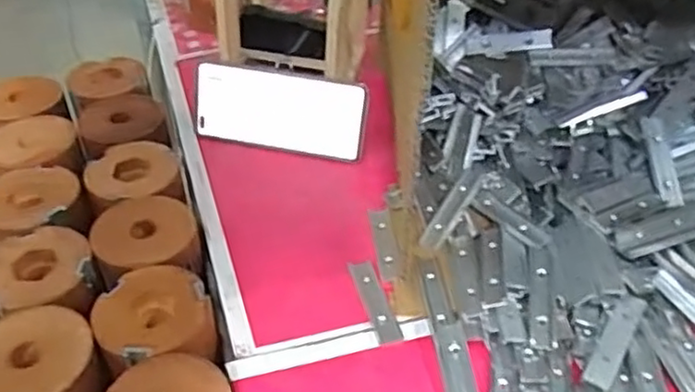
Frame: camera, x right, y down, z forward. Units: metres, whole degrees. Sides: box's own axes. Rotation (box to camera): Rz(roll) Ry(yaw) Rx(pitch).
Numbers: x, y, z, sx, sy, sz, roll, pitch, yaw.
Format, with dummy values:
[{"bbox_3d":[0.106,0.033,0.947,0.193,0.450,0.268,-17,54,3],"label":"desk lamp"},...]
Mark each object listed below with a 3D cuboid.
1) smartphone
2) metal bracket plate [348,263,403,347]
[{"bbox_3d":[-0.063,-0.077,0.613,0.160,0.075,0.008,9,25,6],"label":"smartphone"},{"bbox_3d":[0.021,0.080,0.496,0.019,0.004,0.075,-10,47,-16],"label":"metal bracket plate"}]

